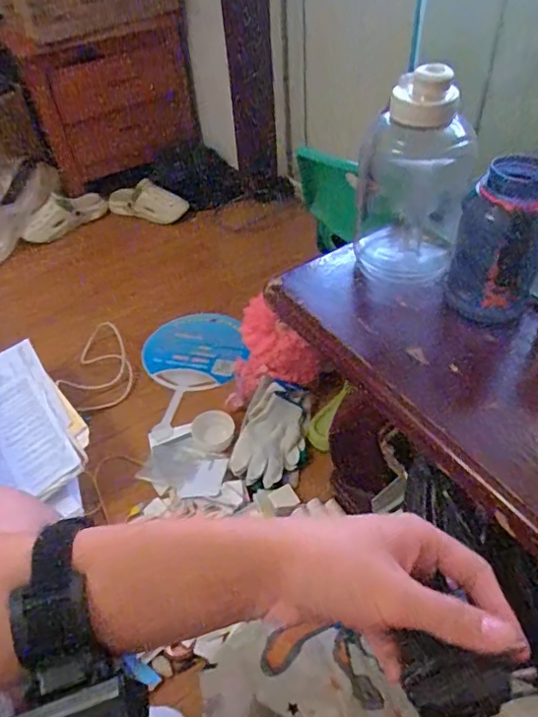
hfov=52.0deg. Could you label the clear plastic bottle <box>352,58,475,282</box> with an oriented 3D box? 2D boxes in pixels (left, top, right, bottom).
[{"bbox_3d":[0.166,-0.214,0.652,0.121,0.236,0.115,7,47,12],"label":"clear plastic bottle"}]

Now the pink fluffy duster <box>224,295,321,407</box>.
[{"bbox_3d":[-0.013,-0.005,1.153,0.188,0.205,0.087,-20,47,-14],"label":"pink fluffy duster"}]

